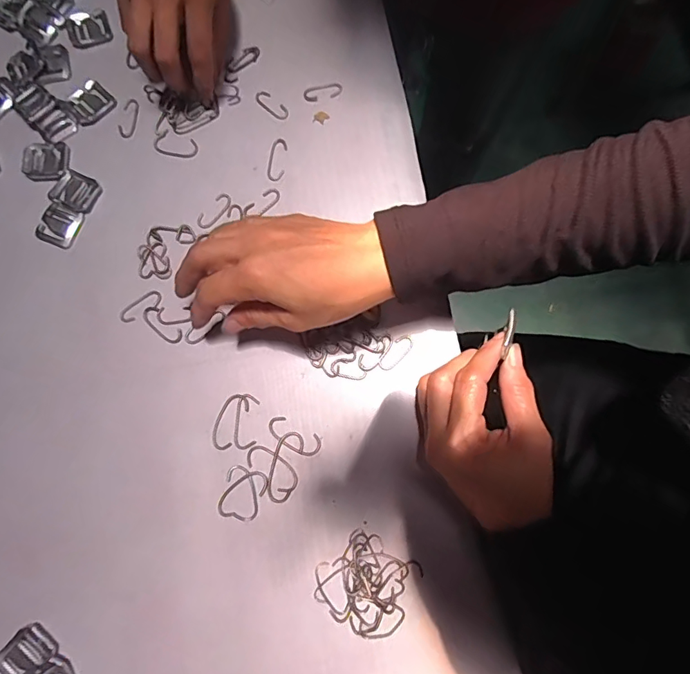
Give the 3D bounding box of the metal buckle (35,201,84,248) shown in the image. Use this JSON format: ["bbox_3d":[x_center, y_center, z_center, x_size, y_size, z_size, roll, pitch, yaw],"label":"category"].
[{"bbox_3d":[-0.225,-0.088,0.364,0.030,0.004,0.031,22,80,5],"label":"metal buckle"}]

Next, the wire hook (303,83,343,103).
[{"bbox_3d":[-0.018,-0.202,0.382,0.032,0.004,0.013,-11,79,-2],"label":"wire hook"}]

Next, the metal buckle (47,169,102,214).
[{"bbox_3d":[-0.213,-0.116,0.366,0.034,0.004,0.029,24,80,5],"label":"metal buckle"}]

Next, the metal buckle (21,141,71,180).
[{"bbox_3d":[-0.240,-0.141,0.372,0.037,0.004,0.033,-5,79,0],"label":"metal buckle"}]

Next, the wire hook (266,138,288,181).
[{"bbox_3d":[-0.055,-0.143,0.372,0.014,0.004,0.037,8,79,2],"label":"wire hook"}]

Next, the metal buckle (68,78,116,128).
[{"bbox_3d":[-0.211,-0.194,0.383,0.031,0.005,0.034,42,82,8],"label":"metal buckle"}]

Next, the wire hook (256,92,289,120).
[{"bbox_3d":[-0.060,-0.191,0.383,0.033,0.004,0.013,41,82,8],"label":"wire hook"}]

